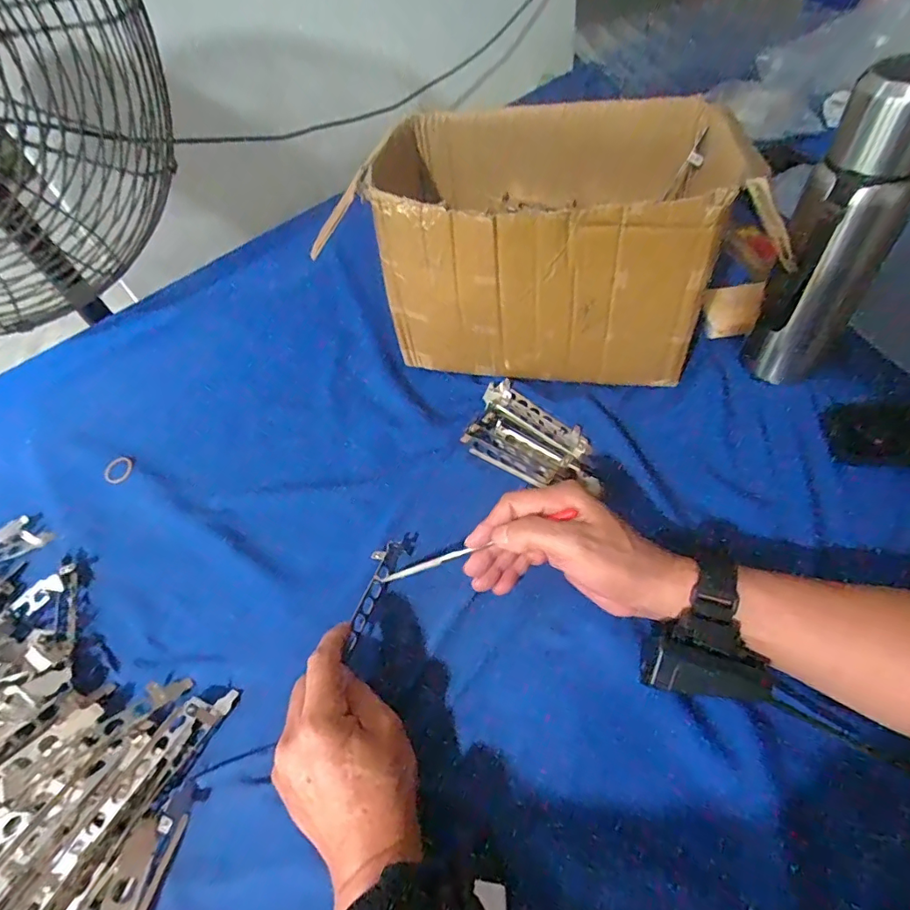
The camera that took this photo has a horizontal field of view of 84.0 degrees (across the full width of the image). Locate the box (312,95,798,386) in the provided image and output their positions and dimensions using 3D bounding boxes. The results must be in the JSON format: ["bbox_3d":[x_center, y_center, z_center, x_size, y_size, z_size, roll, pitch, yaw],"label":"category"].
[{"bbox_3d":[0.095,-0.209,0.517,0.368,0.202,0.228,0,53,9],"label":"box"}]

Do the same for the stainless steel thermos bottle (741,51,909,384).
[{"bbox_3d":[0.306,-0.163,0.408,0.069,0.265,0.082,32,63,28],"label":"stainless steel thermos bottle"}]

